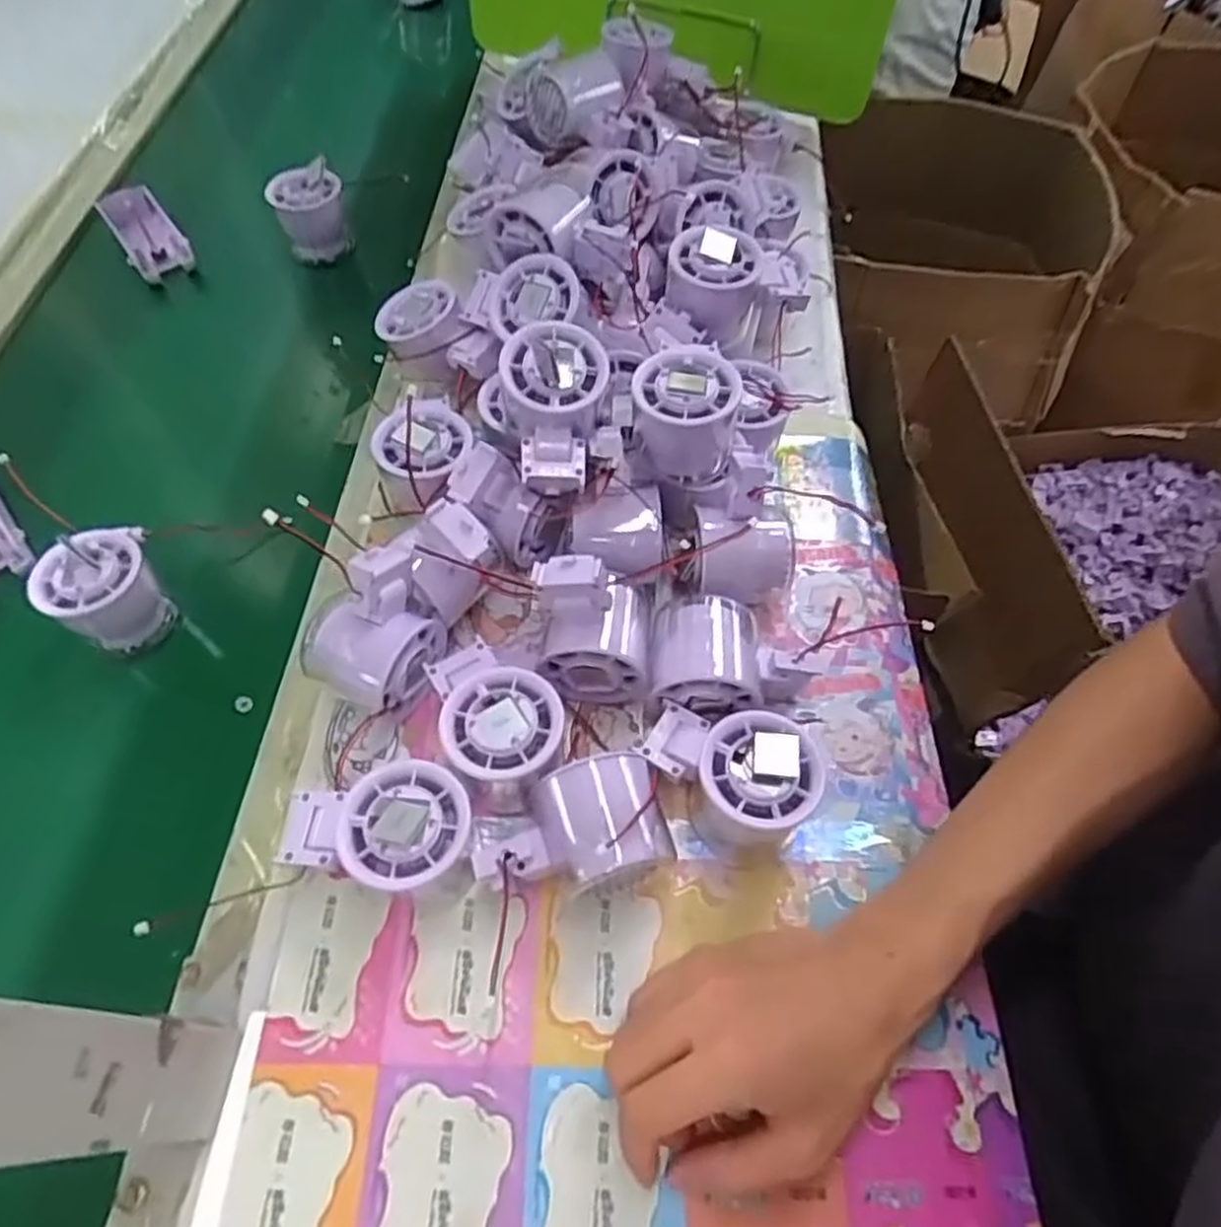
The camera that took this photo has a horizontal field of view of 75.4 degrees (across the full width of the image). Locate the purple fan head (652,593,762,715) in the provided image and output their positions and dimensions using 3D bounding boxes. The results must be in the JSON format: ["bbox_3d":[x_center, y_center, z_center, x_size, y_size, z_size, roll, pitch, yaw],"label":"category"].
[{"bbox_3d":[0.052,0.028,0.427,0.056,0.051,0.059,7,58,5],"label":"purple fan head"}]

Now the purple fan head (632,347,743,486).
[{"bbox_3d":[0.041,-0.115,0.443,0.056,0.044,0.061,2,58,1],"label":"purple fan head"}]

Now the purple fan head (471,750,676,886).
[{"bbox_3d":[-0.017,0.107,0.376,0.090,0.058,0.051,-19,60,-11],"label":"purple fan head"}]

